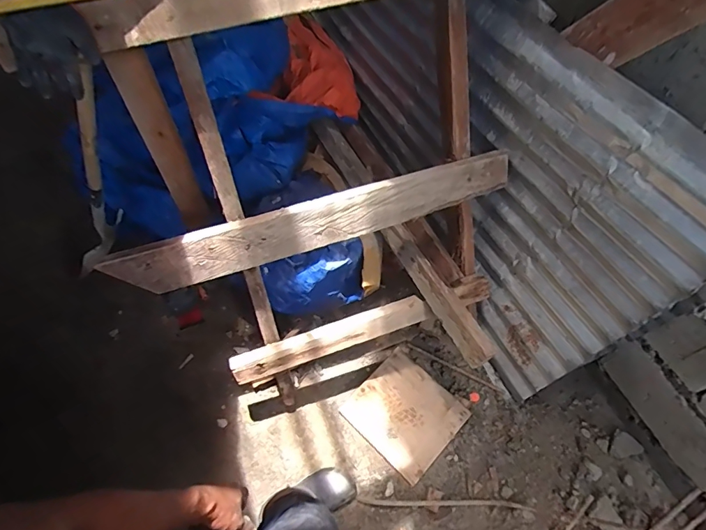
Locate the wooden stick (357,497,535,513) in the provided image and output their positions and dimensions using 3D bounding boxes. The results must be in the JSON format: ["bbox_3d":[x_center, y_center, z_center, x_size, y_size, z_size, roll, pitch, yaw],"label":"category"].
[{"bbox_3d":[0.257,0.664,1.201,0.478,0.017,0.024,2,59,1],"label":"wooden stick"}]

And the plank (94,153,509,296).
[{"bbox_3d":[-0.065,-0.102,1.049,0.977,0.118,0.027,-17,24,-10],"label":"plank"}]

